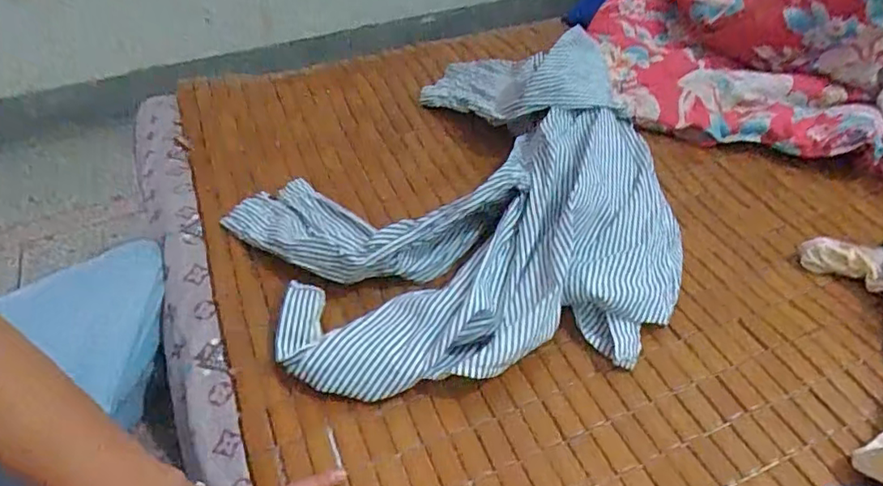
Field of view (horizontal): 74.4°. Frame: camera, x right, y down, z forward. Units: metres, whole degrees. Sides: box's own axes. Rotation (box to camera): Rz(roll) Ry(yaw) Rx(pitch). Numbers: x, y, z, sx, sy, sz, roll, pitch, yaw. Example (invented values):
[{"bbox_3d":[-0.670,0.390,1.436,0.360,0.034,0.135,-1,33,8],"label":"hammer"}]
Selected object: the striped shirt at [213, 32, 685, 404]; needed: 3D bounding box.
[{"bbox_3d":[0.005,-0.087,0.645,0.454,0.079,0.506,-7,46,-6],"label":"striped shirt"}]

